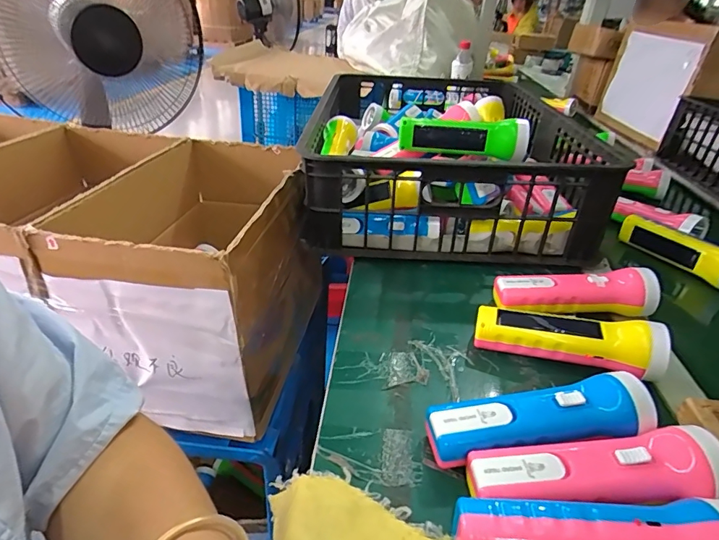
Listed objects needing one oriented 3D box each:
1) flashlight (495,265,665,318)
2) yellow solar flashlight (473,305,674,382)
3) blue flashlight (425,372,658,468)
[{"bbox_3d":[0.232,0.024,0.482,0.165,0.049,0.049,8,32,5],"label":"flashlight"},{"bbox_3d":[0.193,0.065,0.419,0.161,0.058,0.047,16,34,16],"label":"yellow solar flashlight"},{"bbox_3d":[0.133,0.118,0.334,0.161,0.058,0.043,0,33,-8],"label":"blue flashlight"}]

